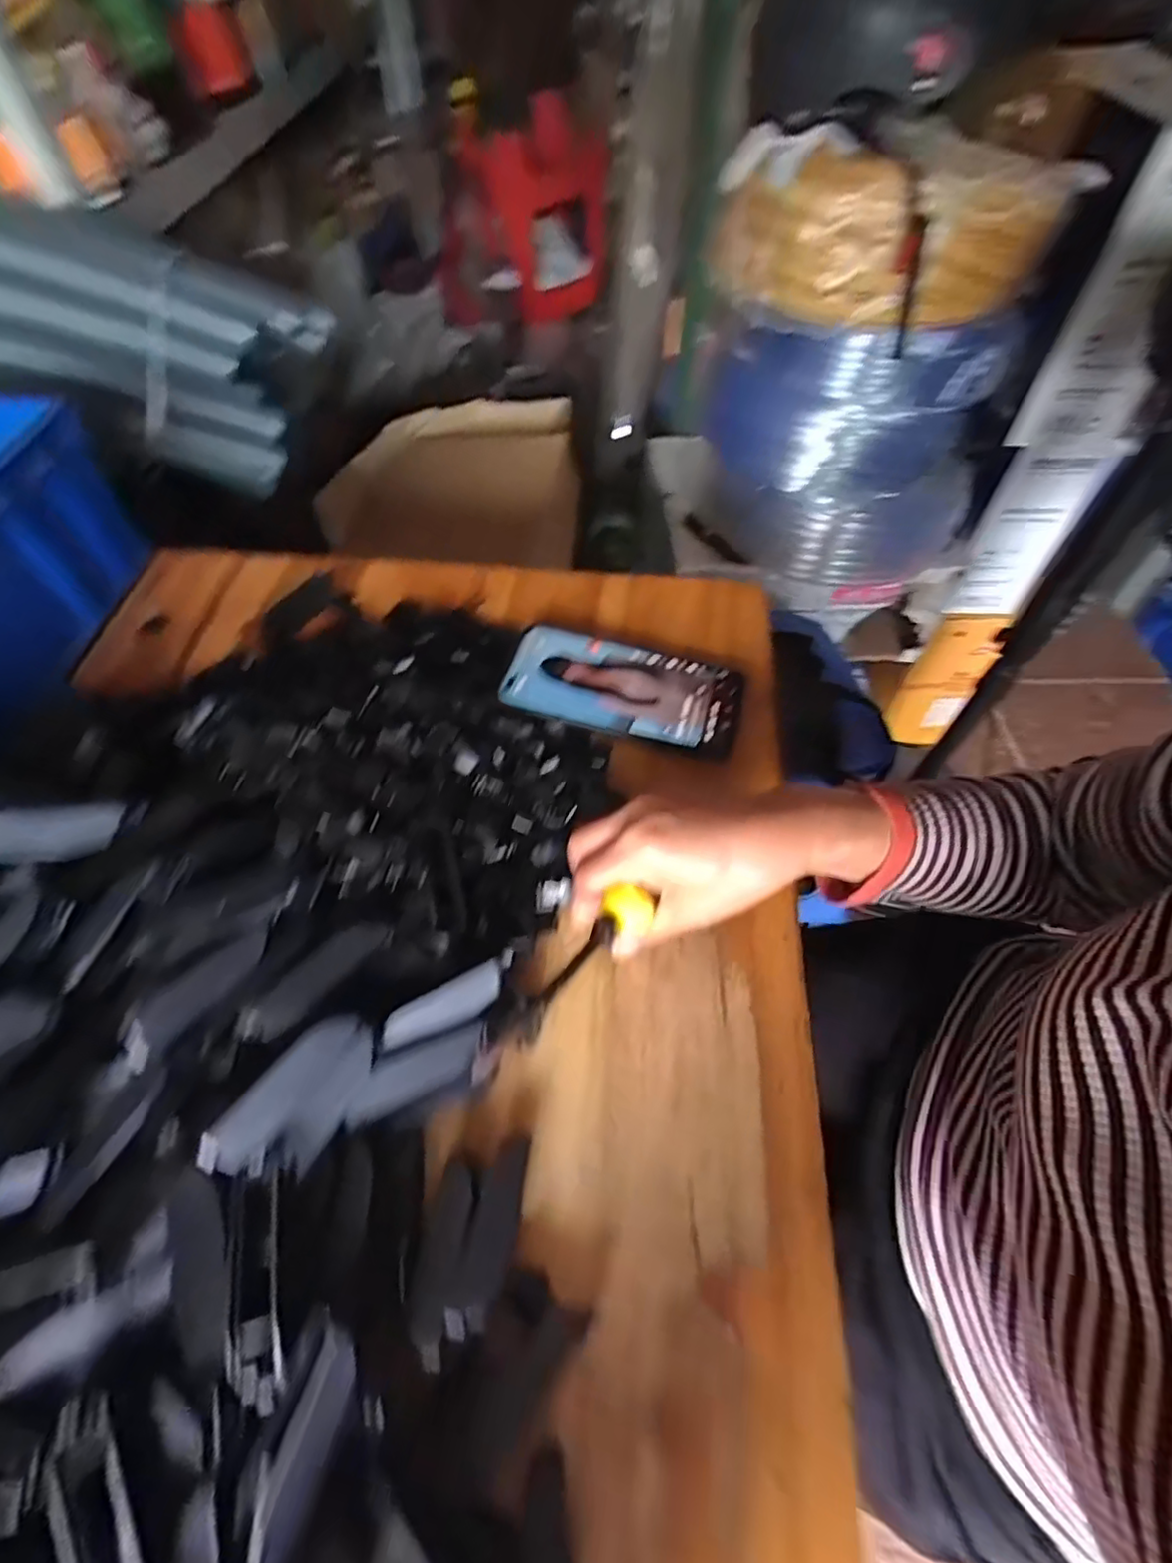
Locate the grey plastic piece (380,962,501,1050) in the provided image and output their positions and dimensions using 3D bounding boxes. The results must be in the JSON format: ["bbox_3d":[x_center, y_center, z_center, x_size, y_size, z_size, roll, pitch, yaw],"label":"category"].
[{"bbox_3d":[-0.066,0.107,0.304,0.059,0.004,0.019,-26,91,-14],"label":"grey plastic piece"}]

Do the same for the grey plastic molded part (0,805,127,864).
[{"bbox_3d":[-0.259,0.025,0.305,0.065,0.004,0.026,-2,73,-15],"label":"grey plastic molded part"}]

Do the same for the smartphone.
[{"bbox_3d":[0.025,-0.065,0.442,0.159,0.011,0.079,13,56,10],"label":"smartphone"}]

